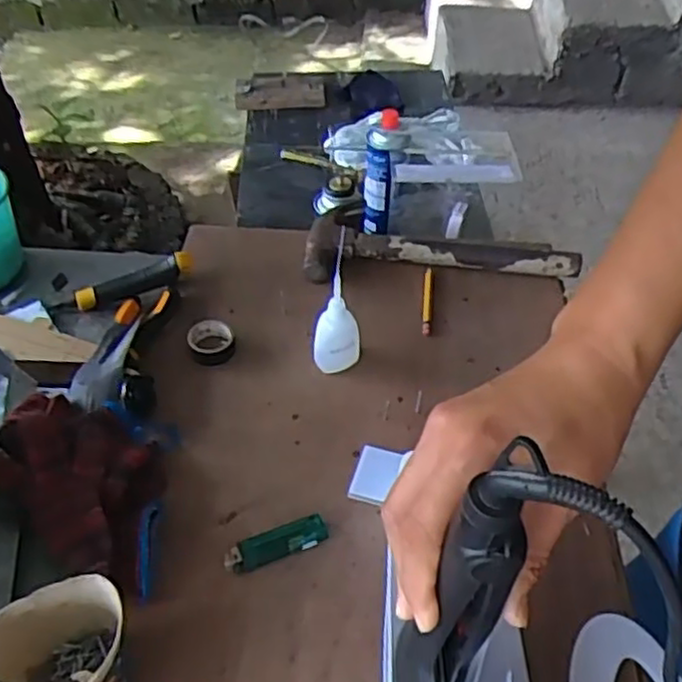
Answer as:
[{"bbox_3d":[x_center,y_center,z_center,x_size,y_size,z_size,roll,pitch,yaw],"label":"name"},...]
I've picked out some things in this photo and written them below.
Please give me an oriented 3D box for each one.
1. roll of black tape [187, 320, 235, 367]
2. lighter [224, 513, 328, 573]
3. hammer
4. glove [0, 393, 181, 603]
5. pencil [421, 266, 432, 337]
[{"bbox_3d":[-0.126,0.002,0.705,0.043,0.023,0.044,0,47,0],"label":"roll of black tape"},{"bbox_3d":[-0.051,0.156,0.563,0.080,0.013,0.027,-17,50,-15],"label":"lighter"},{"bbox_3d":[0.104,-0.121,0.814,0.287,0.030,0.132,-2,47,-2],"label":"hammer"},{"bbox_3d":[-0.208,0.109,0.579,0.159,0.064,0.148,0,47,0],"label":"glove"},{"bbox_3d":[0.091,-0.045,0.760,0.010,0.009,0.104,4,48,4],"label":"pencil"}]

